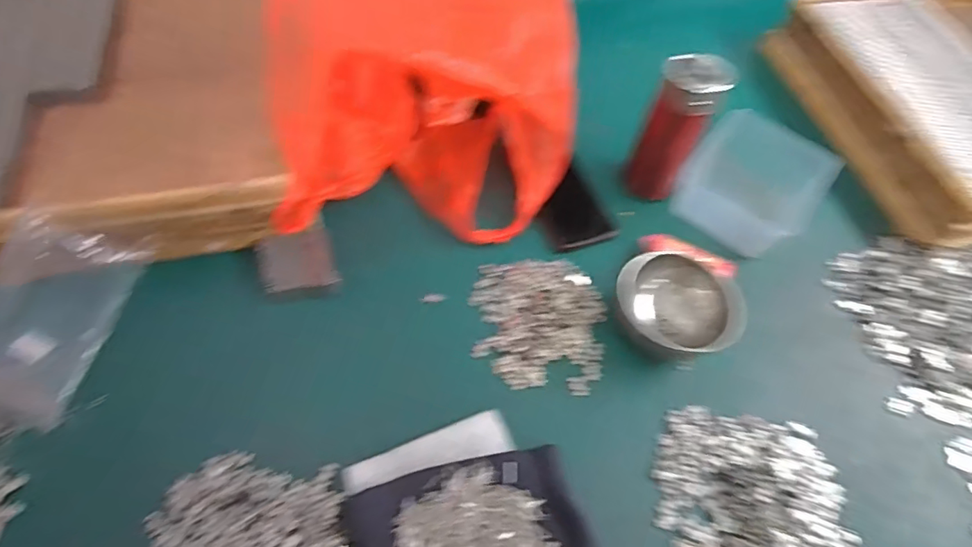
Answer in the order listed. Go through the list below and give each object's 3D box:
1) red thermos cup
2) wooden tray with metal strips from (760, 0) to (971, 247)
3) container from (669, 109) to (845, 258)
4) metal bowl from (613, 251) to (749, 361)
[{"bbox_3d":[0.204,-0.162,0.600,0.066,0.151,0.067,17,59,3],"label":"red thermos cup"},{"bbox_3d":[0.663,-0.242,0.718,0.419,0.075,0.389,-10,58,-11],"label":"wooden tray with metal strips"},{"bbox_3d":[0.305,-0.102,0.622,0.141,0.072,0.128,33,60,15],"label":"container"},{"bbox_3d":[0.185,0.031,0.538,0.115,0.055,0.097,7,59,-3],"label":"metal bowl"}]

